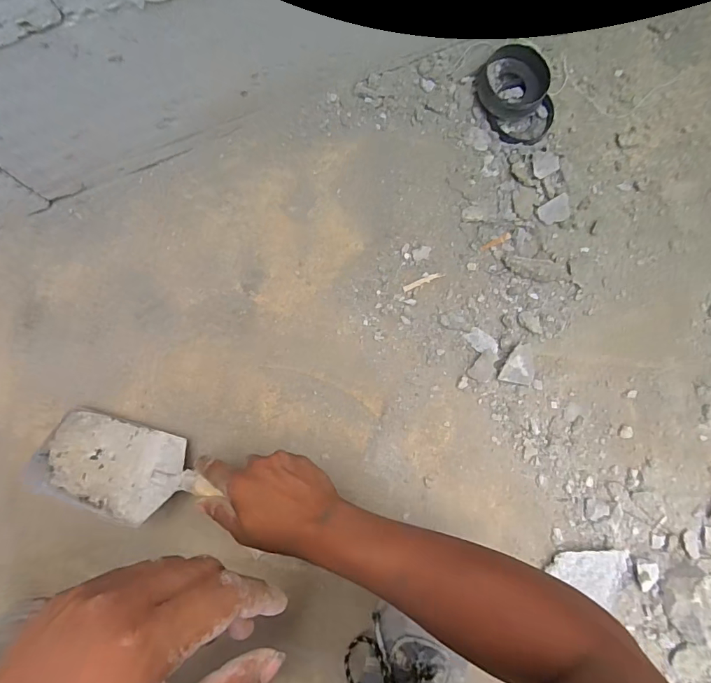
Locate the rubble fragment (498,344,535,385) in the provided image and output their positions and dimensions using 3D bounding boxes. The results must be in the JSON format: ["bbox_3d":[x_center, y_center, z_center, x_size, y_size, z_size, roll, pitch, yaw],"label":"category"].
[{"bbox_3d":[0.198,0.026,0.520,0.046,0.018,0.049,1,84,-6],"label":"rubble fragment"}]

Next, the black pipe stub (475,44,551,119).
[{"bbox_3d":[0.205,-0.334,0.548,0.088,0.038,0.108,38,82,-1],"label":"black pipe stub"}]

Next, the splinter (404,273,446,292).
[{"bbox_3d":[0.085,-0.075,0.531,0.055,0.004,0.008,-23,87,-8],"label":"splinter"}]

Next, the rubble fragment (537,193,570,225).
[{"bbox_3d":[0.257,-0.167,0.549,0.043,0.010,0.031,-31,88,-8],"label":"rubble fragment"}]

